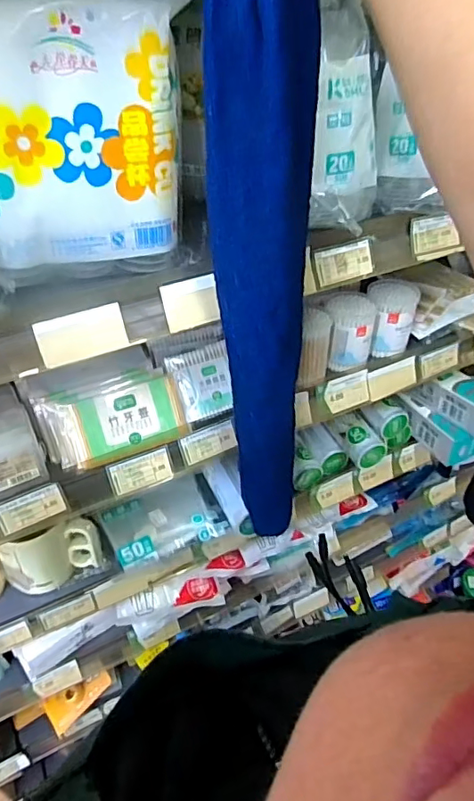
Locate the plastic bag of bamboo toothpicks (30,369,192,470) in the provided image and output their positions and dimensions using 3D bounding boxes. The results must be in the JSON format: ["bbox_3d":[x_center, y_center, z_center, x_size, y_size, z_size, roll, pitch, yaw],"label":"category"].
[{"bbox_3d":[-0.120,0.016,0.508,0.136,0.078,0.027,-16,-2,-14],"label":"plastic bag of bamboo toothpicks"}]

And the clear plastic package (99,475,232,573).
[{"bbox_3d":[-0.091,0.148,0.641,0.131,0.020,0.101,-21,45,-23],"label":"clear plastic package"}]

